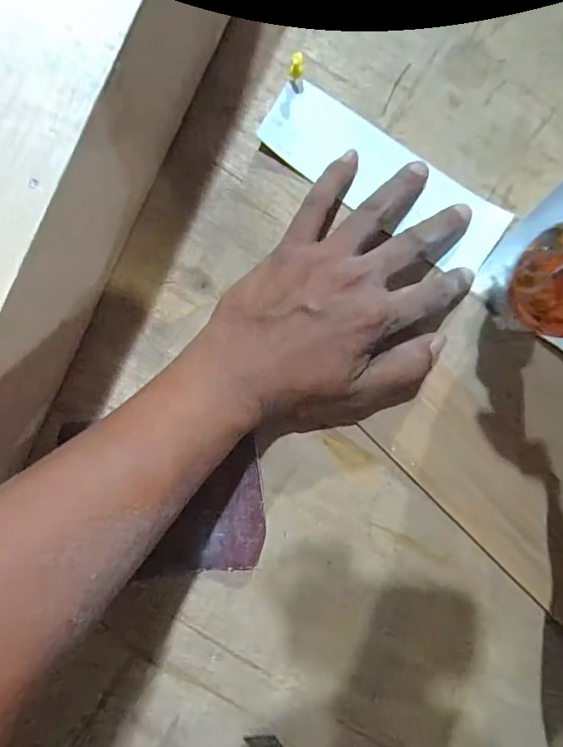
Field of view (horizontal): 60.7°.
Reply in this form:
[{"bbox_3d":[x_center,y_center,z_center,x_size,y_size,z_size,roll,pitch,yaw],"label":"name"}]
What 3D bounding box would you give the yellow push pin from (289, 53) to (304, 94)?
[{"bbox_3d":[0.009,-0.173,0.273,0.008,0.016,0.008,0,93,-4],"label":"yellow push pin"}]

